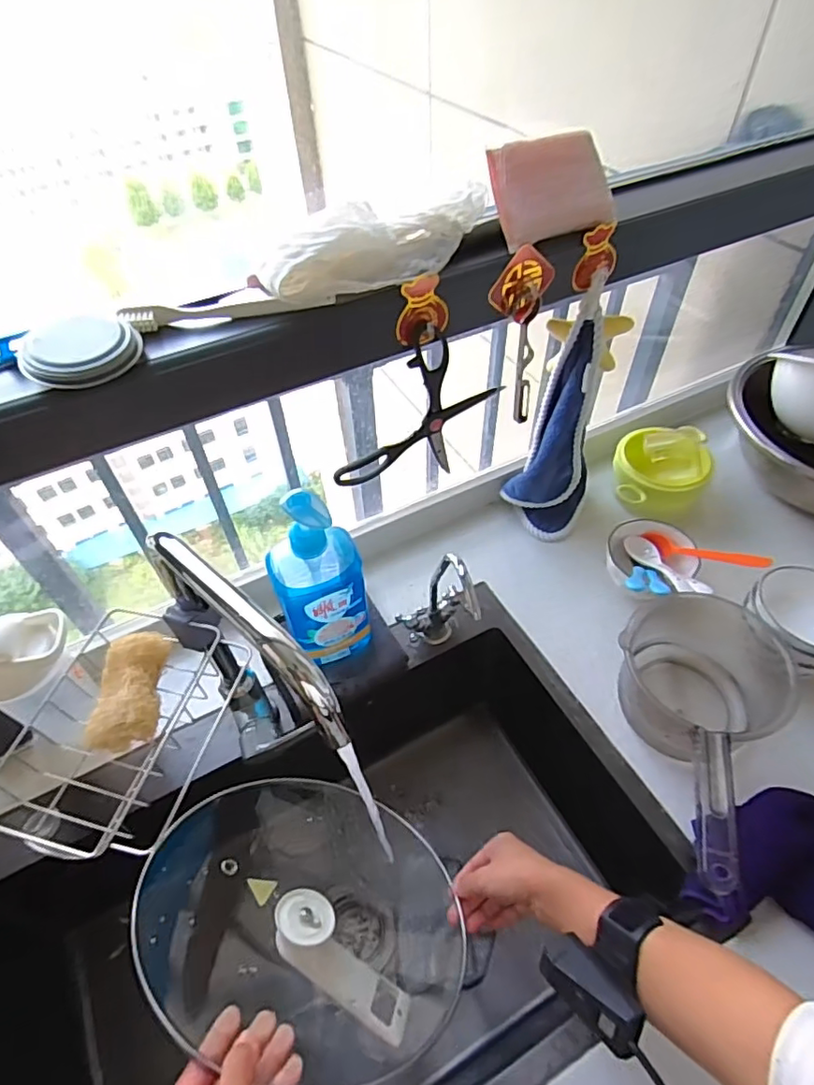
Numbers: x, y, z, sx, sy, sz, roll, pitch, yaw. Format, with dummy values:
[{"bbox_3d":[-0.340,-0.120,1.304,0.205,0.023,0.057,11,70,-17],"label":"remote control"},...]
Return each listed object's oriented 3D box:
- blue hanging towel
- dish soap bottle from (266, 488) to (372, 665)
[{"bbox_3d":[0.192,-0.144,0.740,0.106,0.323,0.090,17,53,16],"label":"blue hanging towel"},{"bbox_3d":[-0.096,0.037,0.615,0.089,0.249,0.071,-24,53,-16],"label":"dish soap bottle"}]

